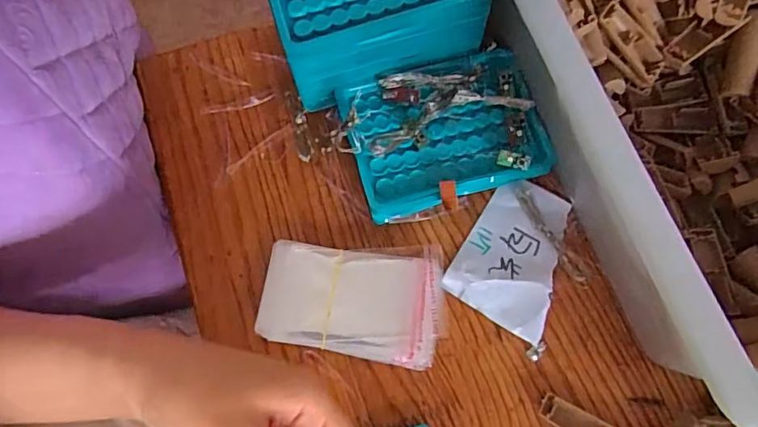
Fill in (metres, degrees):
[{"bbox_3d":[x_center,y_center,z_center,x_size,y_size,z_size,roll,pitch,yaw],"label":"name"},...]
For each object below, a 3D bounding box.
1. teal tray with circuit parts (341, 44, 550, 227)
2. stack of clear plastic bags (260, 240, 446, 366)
[{"bbox_3d":[0.044,-0.056,0.360,0.130,0.038,0.094,-16,73,-6],"label":"teal tray with circuit parts"},{"bbox_3d":[-0.017,0.055,0.337,0.114,0.013,0.071,5,72,1],"label":"stack of clear plastic bags"}]

